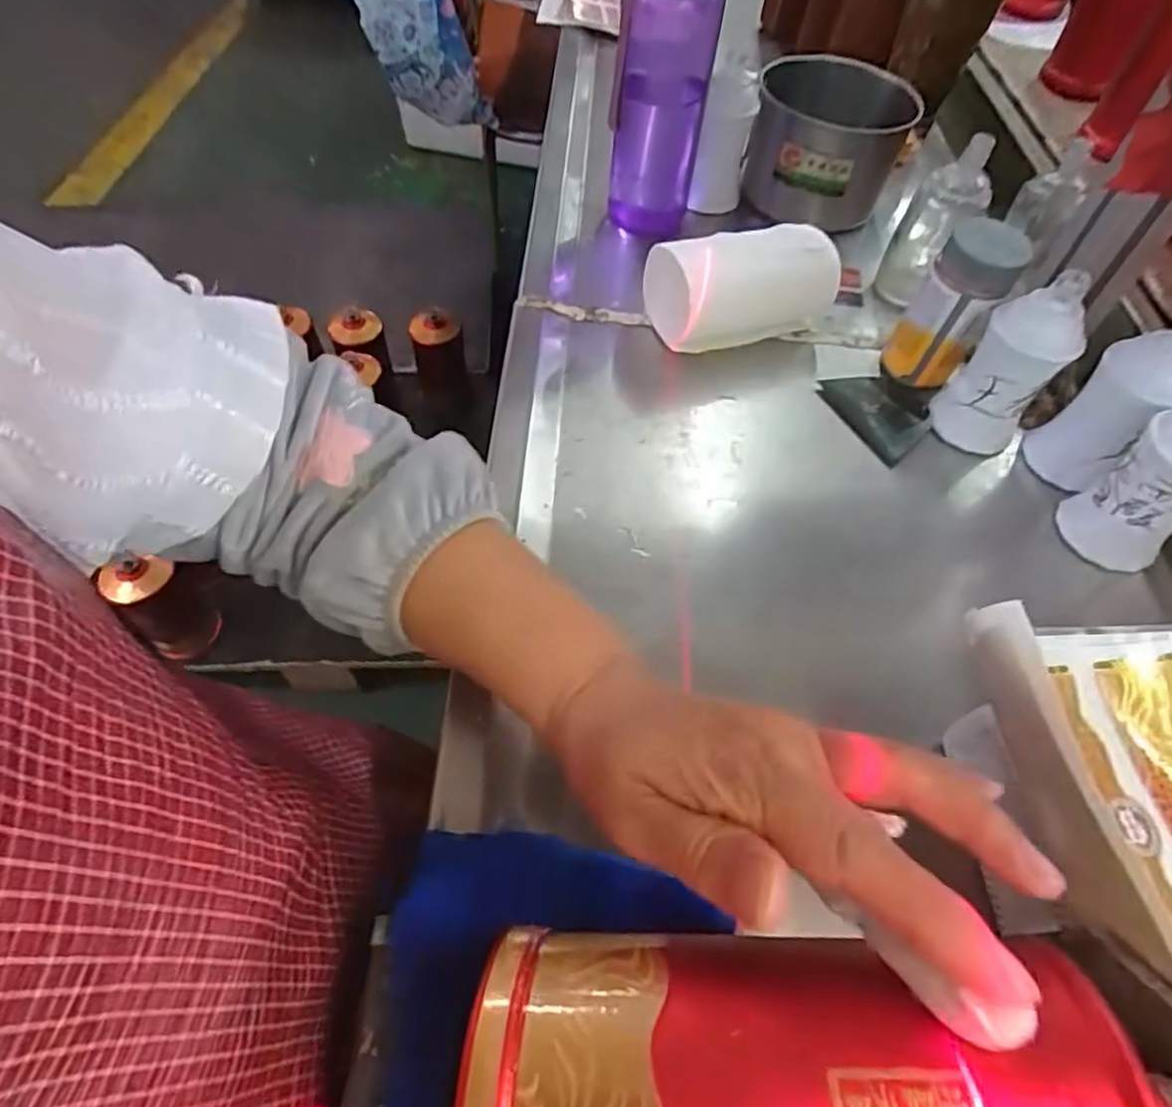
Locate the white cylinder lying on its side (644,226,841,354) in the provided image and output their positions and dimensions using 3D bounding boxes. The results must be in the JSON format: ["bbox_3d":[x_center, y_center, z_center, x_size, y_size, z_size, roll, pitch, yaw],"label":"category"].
[{"bbox_3d":[0.121,-0.201,0.519,0.145,0.061,0.069,-11,57,-10],"label":"white cylinder lying on its side"}]

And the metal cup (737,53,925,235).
[{"bbox_3d":[0.219,-0.372,0.621,0.135,0.092,0.120,16,57,8],"label":"metal cup"}]

